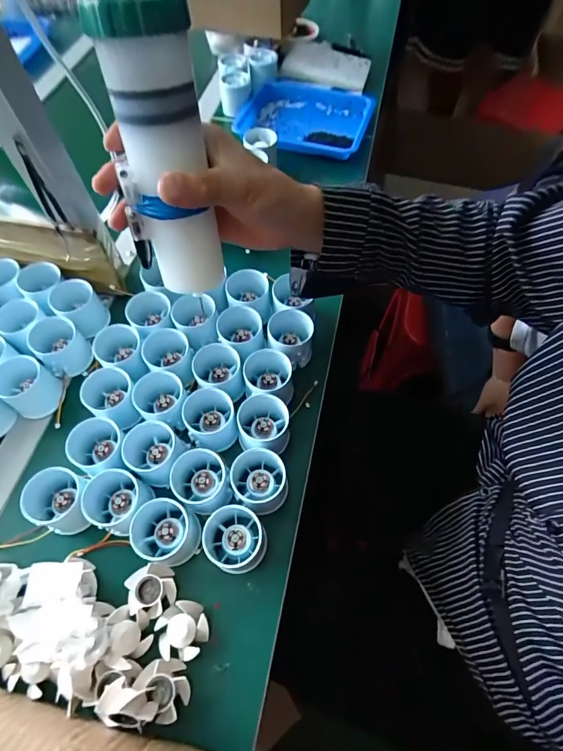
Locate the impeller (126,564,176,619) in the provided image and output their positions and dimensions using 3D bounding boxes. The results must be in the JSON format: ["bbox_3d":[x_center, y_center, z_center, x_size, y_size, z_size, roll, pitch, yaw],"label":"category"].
[{"bbox_3d":[-0.117,0.195,0.366,0.040,0.018,0.040,-1,62,2],"label":"impeller"}]

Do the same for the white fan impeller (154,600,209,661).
[{"bbox_3d":[-0.086,0.223,0.353,0.043,0.019,0.043,-1,62,2],"label":"white fan impeller"}]

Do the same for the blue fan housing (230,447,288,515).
[{"bbox_3d":[-0.021,0.106,0.399,0.054,0.064,0.050,-1,62,2],"label":"blue fan housing"}]

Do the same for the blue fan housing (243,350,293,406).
[{"bbox_3d":[-0.015,0.008,0.447,0.054,0.056,0.057,-5,62,0],"label":"blue fan housing"}]

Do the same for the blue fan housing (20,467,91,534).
[{"bbox_3d":[-0.214,0.120,0.389,0.059,0.052,0.054,13,63,9],"label":"blue fan housing"}]

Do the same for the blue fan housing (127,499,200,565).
[{"bbox_3d":[-0.112,0.145,0.378,0.064,0.041,0.055,28,67,16],"label":"blue fan housing"}]

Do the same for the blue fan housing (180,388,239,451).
[{"bbox_3d":[-0.076,0.048,0.424,0.054,0.045,0.051,-1,62,2],"label":"blue fan housing"}]

